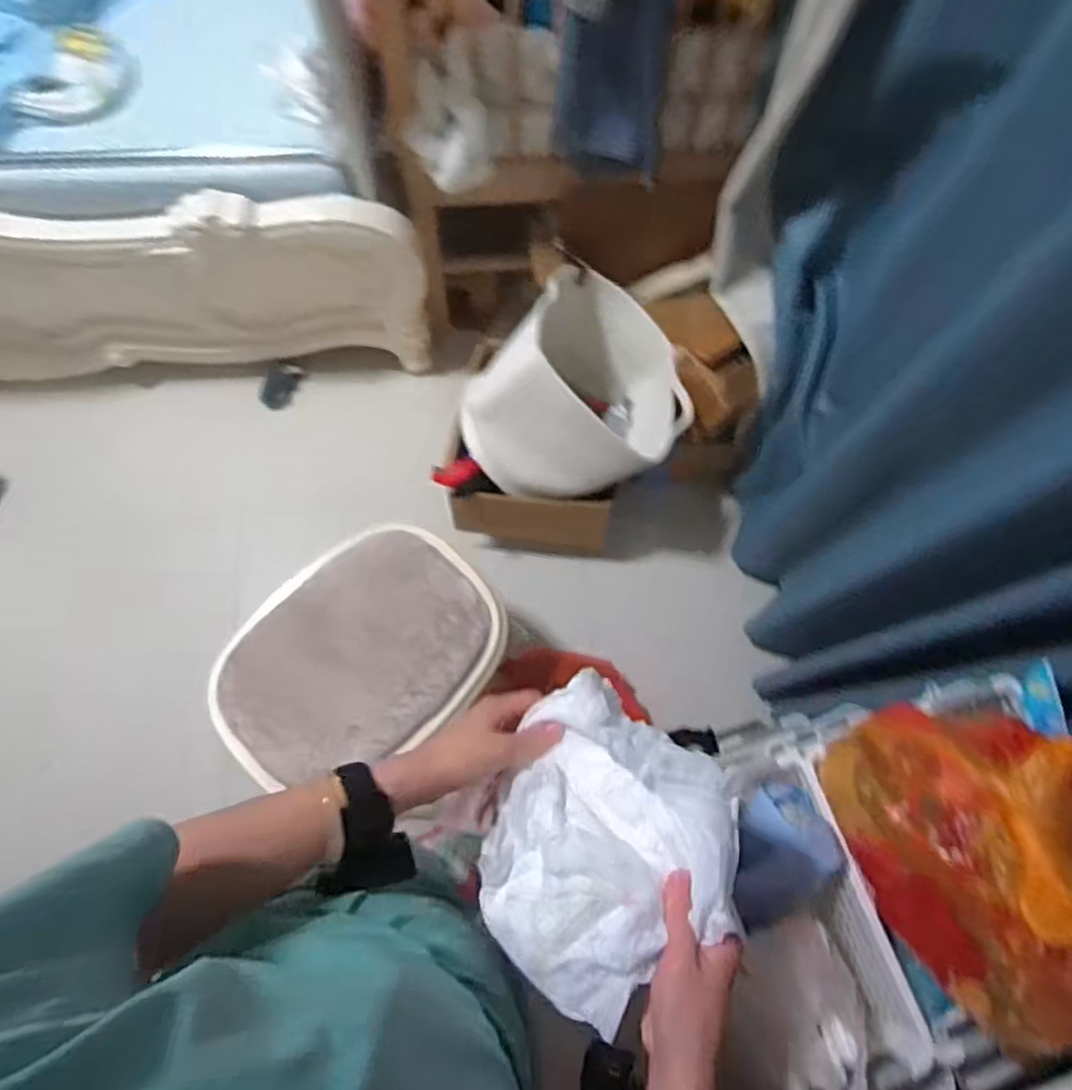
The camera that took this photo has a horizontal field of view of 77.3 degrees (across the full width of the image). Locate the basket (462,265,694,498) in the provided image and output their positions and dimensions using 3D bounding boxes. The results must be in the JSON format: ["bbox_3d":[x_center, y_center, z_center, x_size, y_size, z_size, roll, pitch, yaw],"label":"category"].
[{"bbox_3d":[0.094,-0.290,1.317,0.341,0.365,0.290,35,40,-6],"label":"basket"}]

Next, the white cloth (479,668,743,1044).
[{"bbox_3d":[0.042,0.213,0.486,0.174,0.068,0.183,39,74,10],"label":"white cloth"}]

